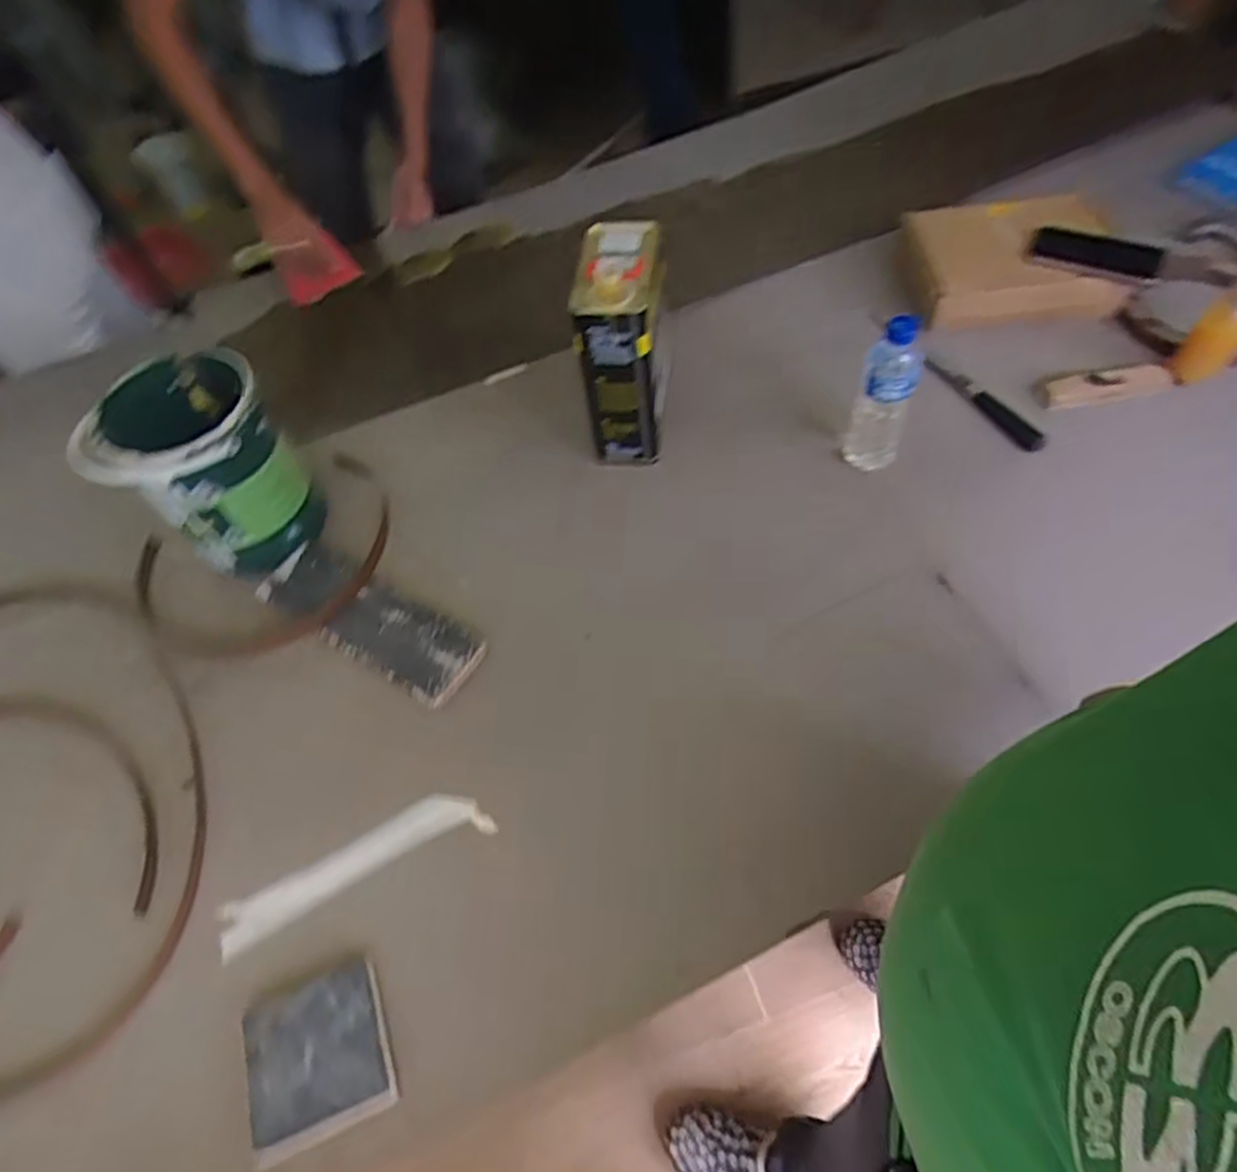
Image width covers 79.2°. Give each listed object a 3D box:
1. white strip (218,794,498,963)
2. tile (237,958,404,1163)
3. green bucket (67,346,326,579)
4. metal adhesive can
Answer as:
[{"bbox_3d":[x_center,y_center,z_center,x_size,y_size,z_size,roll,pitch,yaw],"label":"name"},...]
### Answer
[{"bbox_3d":[-0.259,0.277,0.739,0.270,0.015,0.058,-24,57,-11],"label":"white strip"},{"bbox_3d":[-0.258,0.400,0.638,0.107,0.023,0.117,-22,57,-10],"label":"tile"},{"bbox_3d":[-0.487,-0.136,0.895,0.193,0.202,0.173,-38,61,-19],"label":"green bucket"},{"bbox_3d":[0.009,-0.302,0.939,0.098,0.242,0.163,0,56,5],"label":"metal adhesive can"}]

